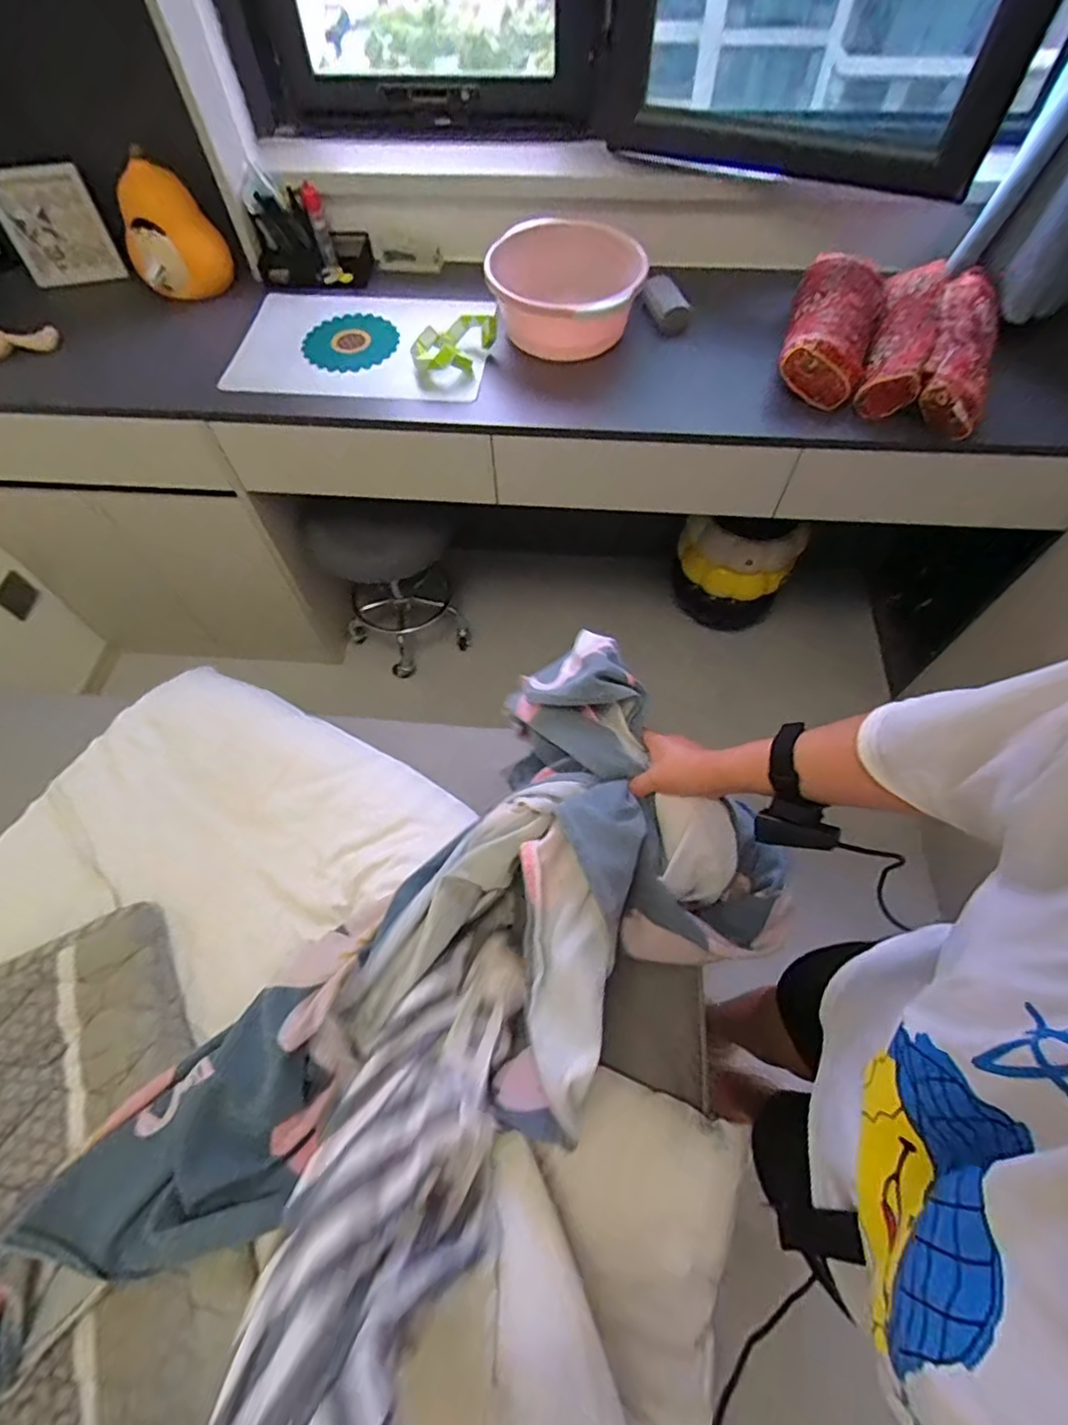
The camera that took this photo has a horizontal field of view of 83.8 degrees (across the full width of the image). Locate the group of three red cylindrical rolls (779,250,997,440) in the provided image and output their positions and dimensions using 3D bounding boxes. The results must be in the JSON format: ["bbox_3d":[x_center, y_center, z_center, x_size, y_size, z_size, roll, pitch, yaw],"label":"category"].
[{"bbox_3d":[0.580,-0.629,0.974,0.300,0.080,0.355,19,63,11],"label":"group of three red cylindrical rolls"}]

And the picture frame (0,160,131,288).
[{"bbox_3d":[-0.894,-0.904,1.110,0.185,0.167,0.030,-7,62,-3],"label":"picture frame"}]

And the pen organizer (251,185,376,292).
[{"bbox_3d":[-0.416,-0.882,1.109,0.194,0.125,0.101,4,62,3],"label":"pen organizer"}]

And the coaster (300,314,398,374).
[{"bbox_3d":[-0.328,-0.664,1.065,0.159,0.010,0.154,-1,64,1],"label":"coaster"}]

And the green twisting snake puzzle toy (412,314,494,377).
[{"bbox_3d":[-0.130,-0.608,1.005,0.143,0.060,0.086,-19,63,-9],"label":"green twisting snake puzzle toy"}]

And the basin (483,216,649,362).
[{"bbox_3d":[0.051,-0.717,1.011,0.250,0.101,0.250,0,61,1],"label":"basin"}]

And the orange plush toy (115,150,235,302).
[{"bbox_3d":[-0.642,-0.853,1.049,0.098,0.171,0.144,40,69,20],"label":"orange plush toy"}]

